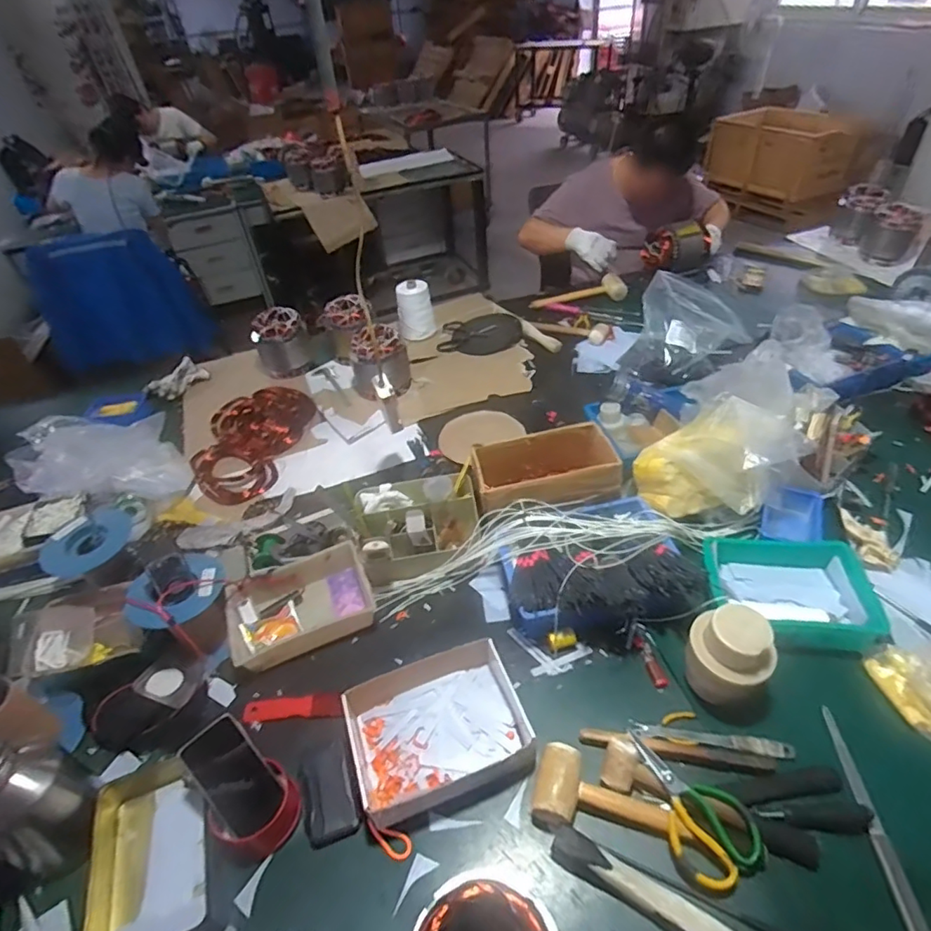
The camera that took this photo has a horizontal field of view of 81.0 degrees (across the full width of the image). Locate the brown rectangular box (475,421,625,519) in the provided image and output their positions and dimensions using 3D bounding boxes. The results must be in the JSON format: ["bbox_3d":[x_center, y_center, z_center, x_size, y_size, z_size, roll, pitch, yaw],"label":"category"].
[{"bbox_3d":[0.166,0.033,1.105,0.291,0.156,0.155,-12,43,-7],"label":"brown rectangular box"}]

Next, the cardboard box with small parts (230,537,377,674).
[{"bbox_3d":[-0.294,0.250,0.974,0.243,0.054,0.169,-21,45,-17],"label":"cardboard box with small parts"}]

